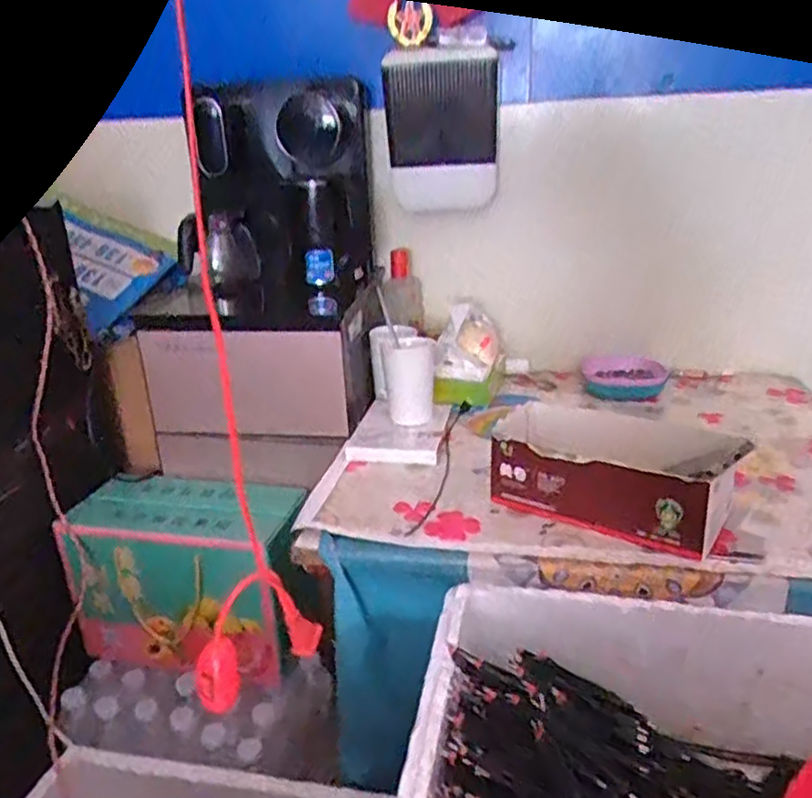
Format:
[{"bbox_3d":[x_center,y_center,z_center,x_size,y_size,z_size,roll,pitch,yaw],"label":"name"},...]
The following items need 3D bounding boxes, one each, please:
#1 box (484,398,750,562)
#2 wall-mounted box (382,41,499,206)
[{"bbox_3d":[0.245,0.085,0.852,0.247,0.106,0.148,13,26,32],"label":"box"},{"bbox_3d":[0.053,-0.402,1.075,0.174,0.230,0.082,12,39,32],"label":"wall-mounted box"}]

